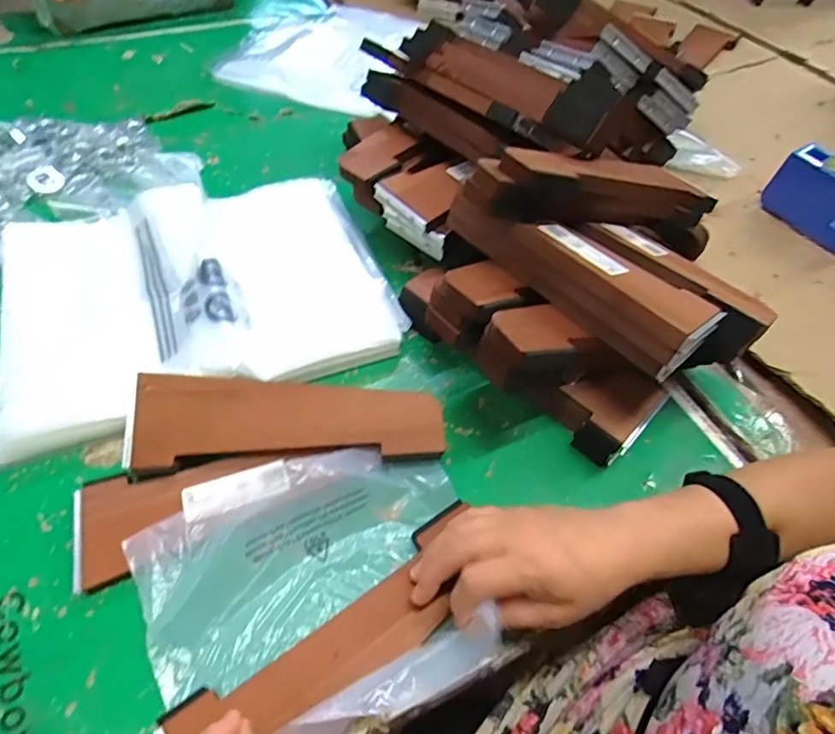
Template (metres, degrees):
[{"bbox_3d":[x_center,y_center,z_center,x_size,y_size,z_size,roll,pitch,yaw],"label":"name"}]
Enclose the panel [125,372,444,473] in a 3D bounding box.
[{"bbox_3d":[-0.106,0.041,0.438,0.246,0.006,0.074,-2,79,-3],"label":"panel"}]

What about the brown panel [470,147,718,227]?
[{"bbox_3d":[0.163,-0.164,0.488,0.247,0.061,0.070,-5,54,-27],"label":"brown panel"}]

